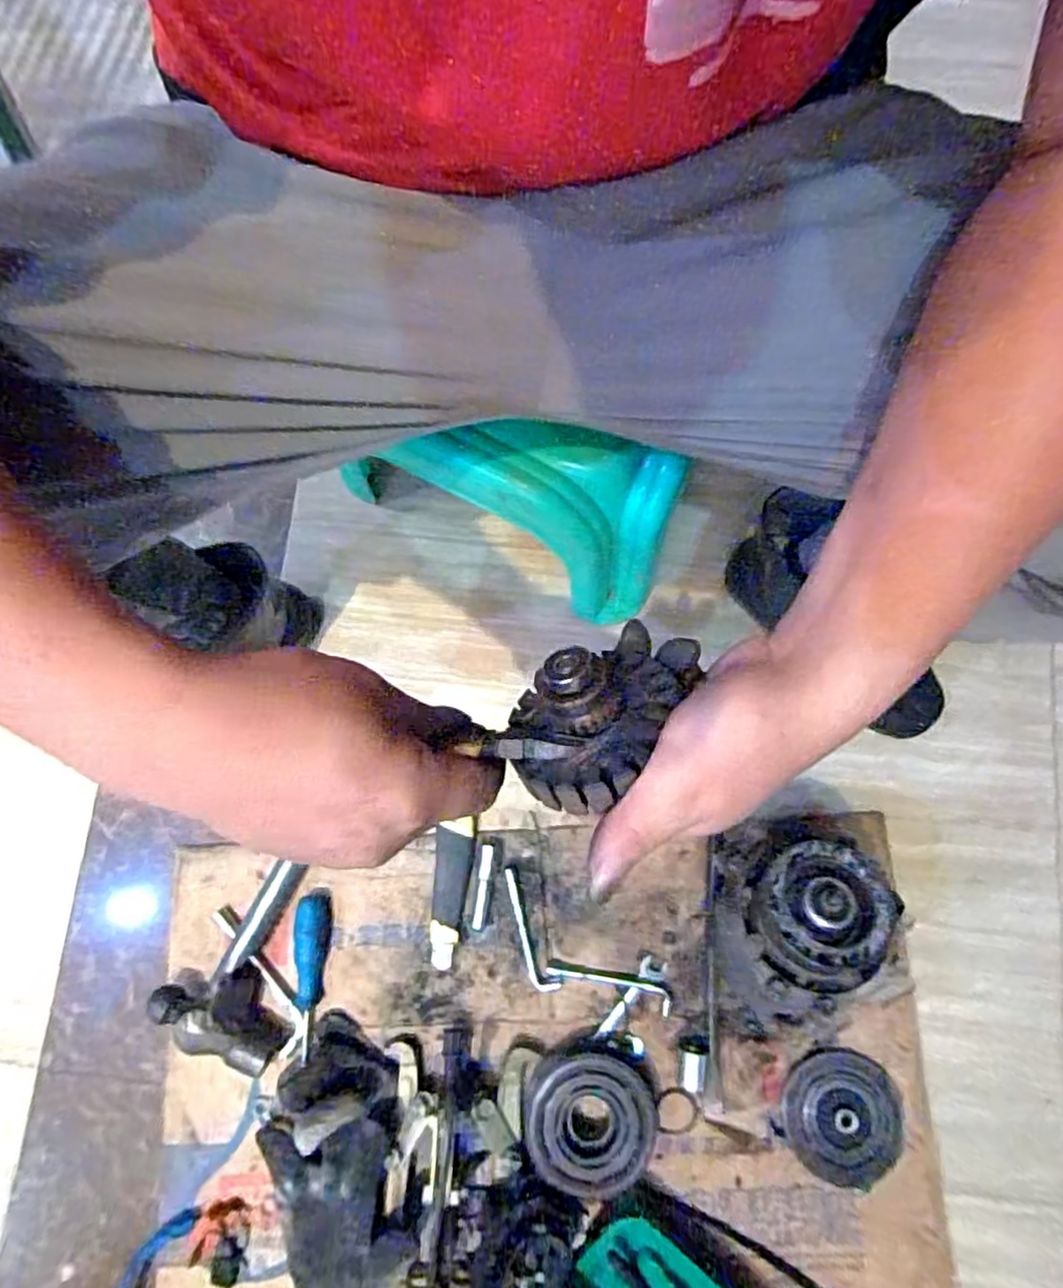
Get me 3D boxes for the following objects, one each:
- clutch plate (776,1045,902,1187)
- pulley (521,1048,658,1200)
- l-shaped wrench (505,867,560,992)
[{"bbox_3d":[0.288,0.437,0.622,0.105,0.019,0.121,-37,80,-5],"label":"clutch plate"},{"bbox_3d":[0.052,0.421,0.604,0.113,0.028,0.105,4,70,-3],"label":"pulley"},{"bbox_3d":[-0.005,0.274,0.652,0.022,0.006,0.118,-20,79,-2],"label":"l-shaped wrench"}]

